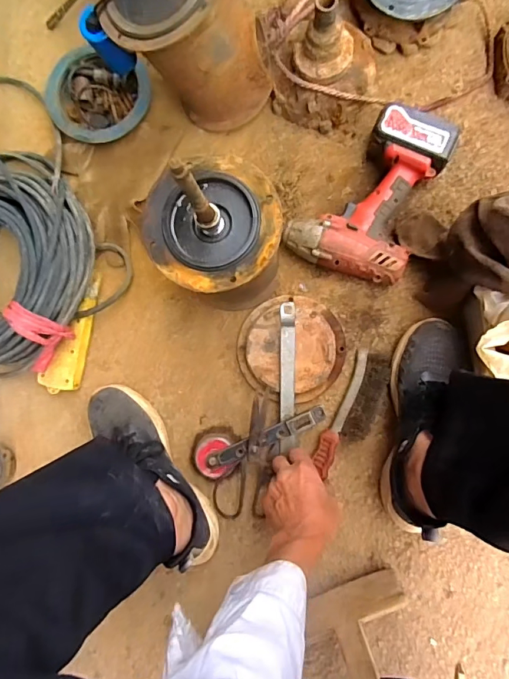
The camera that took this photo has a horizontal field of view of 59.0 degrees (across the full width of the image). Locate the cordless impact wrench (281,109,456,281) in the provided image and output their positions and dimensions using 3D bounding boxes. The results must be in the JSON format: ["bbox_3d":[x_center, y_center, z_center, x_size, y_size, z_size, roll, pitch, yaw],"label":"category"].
[{"bbox_3d":[0.163,-0.196,0.619,0.145,0.080,0.223,22,91,7],"label":"cordless impact wrench"}]

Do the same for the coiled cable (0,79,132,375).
[{"bbox_3d":[-0.405,-0.175,0.666,0.322,0.107,0.471,-27,84,3],"label":"coiled cable"}]

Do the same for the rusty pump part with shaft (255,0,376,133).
[{"bbox_3d":[0.089,-0.390,0.602,0.154,0.148,0.155,1,88,7],"label":"rusty pump part with shaft"}]

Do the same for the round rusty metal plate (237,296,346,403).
[{"bbox_3d":[0.052,0.013,0.644,0.150,0.035,0.148,0,88,7],"label":"round rusty metal plate"}]

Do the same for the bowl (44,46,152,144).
[{"bbox_3d":[-0.236,-0.360,0.678,0.151,0.032,0.132,21,91,7],"label":"bowl"}]

